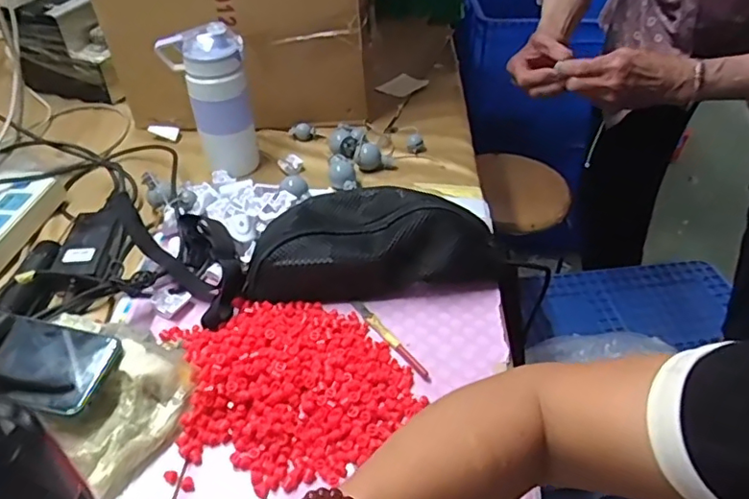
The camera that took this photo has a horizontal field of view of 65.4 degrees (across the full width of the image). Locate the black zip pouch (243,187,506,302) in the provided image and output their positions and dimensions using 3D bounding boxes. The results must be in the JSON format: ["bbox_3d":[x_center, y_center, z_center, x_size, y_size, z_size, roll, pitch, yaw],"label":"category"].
[{"bbox_3d":[-0.006,-0.008,0.622,0.265,0.078,0.121,-11,41,-12],"label":"black zip pouch"}]

